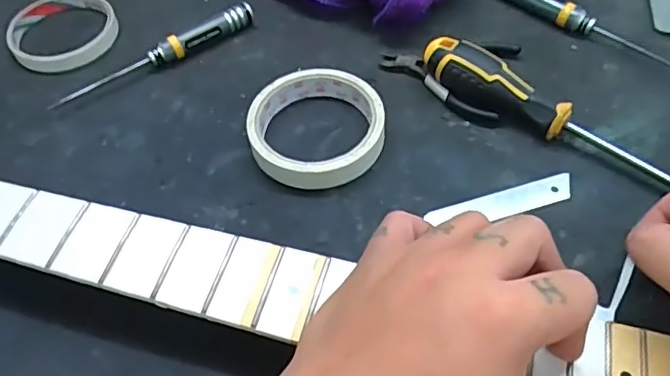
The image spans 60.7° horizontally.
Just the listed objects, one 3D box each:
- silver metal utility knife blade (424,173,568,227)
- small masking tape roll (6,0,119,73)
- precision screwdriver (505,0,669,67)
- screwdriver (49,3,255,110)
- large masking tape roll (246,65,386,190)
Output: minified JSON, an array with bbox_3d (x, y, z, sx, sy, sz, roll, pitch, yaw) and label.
[{"bbox_3d":[0.105,0.011,0.360,0.096,0.004,0.019,-16,58,-8],"label":"silver metal utility knife blade"},{"bbox_3d":[-0.224,-0.132,0.467,0.083,0.015,0.080,-2,55,3],"label":"small masking tape roll"},{"bbox_3d":[0.191,-0.130,0.441,0.159,0.020,0.016,30,62,22],"label":"precision screwdriver"},{"bbox_3d":[-0.136,-0.103,0.444,0.166,0.018,0.016,-30,59,-16],"label":"screwdriver"},{"bbox_3d":[-0.013,-0.043,0.391,0.090,0.021,0.092,-2,55,3],"label":"large masking tape roll"}]

